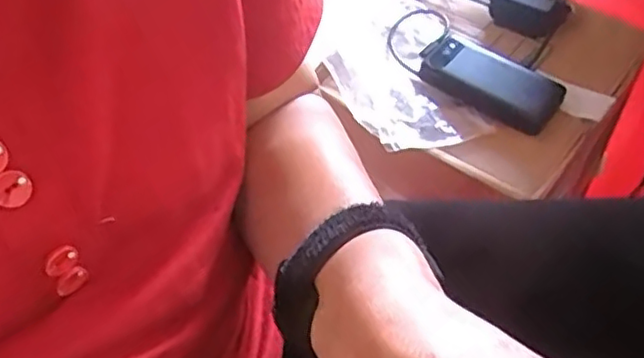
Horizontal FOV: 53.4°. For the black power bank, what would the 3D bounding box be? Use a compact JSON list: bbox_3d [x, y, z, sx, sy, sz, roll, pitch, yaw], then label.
[{"bbox_3d":[0.189,-0.114,0.737,0.163,0.034,0.071,31,58,27],"label":"black power bank"}]

